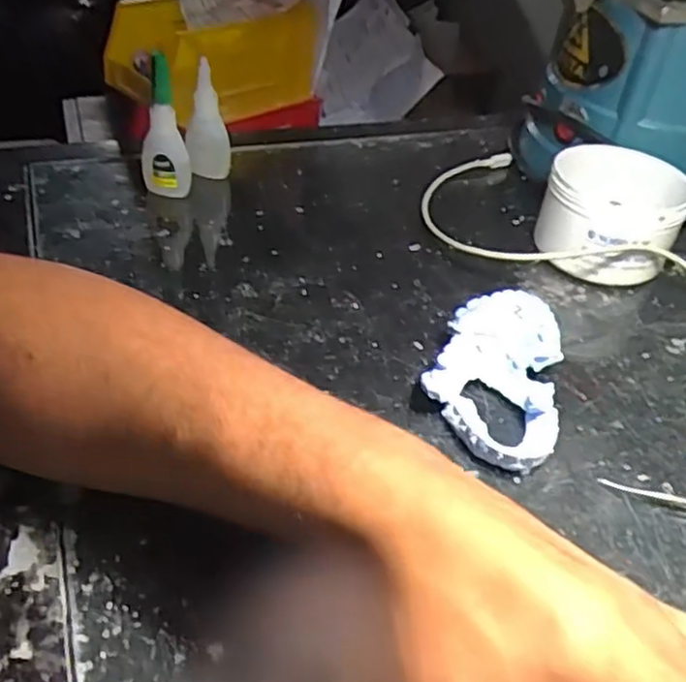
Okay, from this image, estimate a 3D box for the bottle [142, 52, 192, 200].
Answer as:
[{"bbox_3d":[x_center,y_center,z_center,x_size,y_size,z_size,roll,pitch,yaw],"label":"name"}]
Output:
[{"bbox_3d":[-0.126,-0.147,0.507,0.032,0.102,0.019,-6,42,-14],"label":"bottle"}]

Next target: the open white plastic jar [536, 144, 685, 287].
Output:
[{"bbox_3d":[0.184,-0.085,0.500,0.088,0.069,0.087,3,41,-3],"label":"open white plastic jar"}]

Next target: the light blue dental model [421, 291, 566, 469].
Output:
[{"bbox_3d":[0.084,0.018,0.396,0.069,0.027,0.120,12,41,7],"label":"light blue dental model"}]

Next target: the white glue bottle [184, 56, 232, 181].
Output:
[{"bbox_3d":[-0.102,-0.161,0.541,0.032,0.077,0.023,-6,41,-13],"label":"white glue bottle"}]

